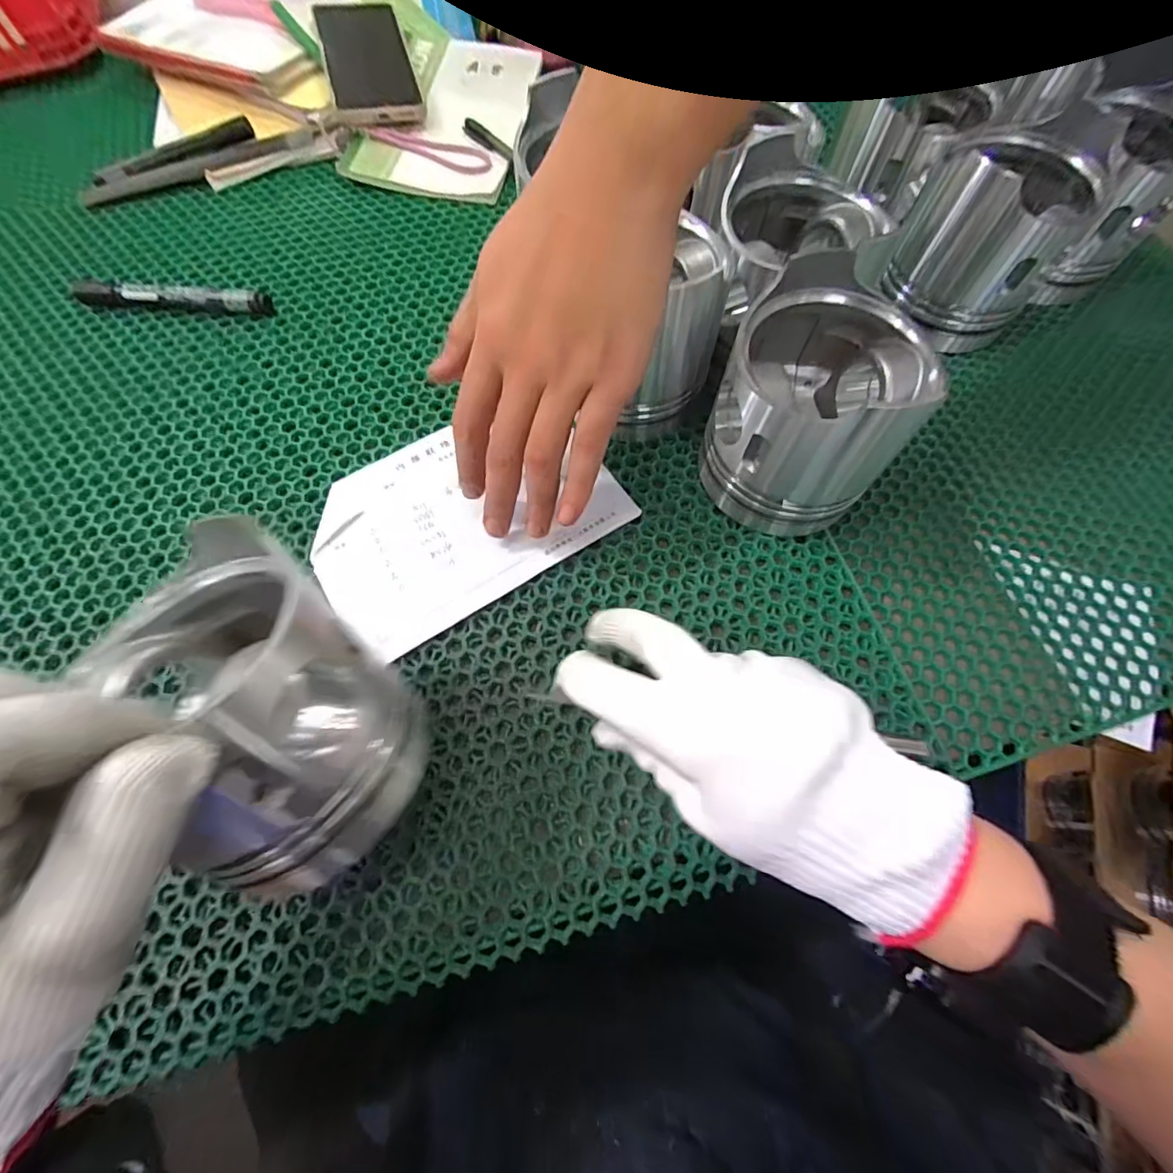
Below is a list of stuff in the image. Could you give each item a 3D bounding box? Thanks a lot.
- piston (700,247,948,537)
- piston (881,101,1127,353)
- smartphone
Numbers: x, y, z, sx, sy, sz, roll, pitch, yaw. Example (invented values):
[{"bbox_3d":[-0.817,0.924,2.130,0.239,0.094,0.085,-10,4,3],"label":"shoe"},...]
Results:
[{"bbox_3d":[0.130,-0.101,0.296,0.104,0.101,0.094,13,68,6],"label":"piston"},{"bbox_3d":[0.283,-0.250,0.359,0.099,0.103,0.099,41,73,16],"label":"piston"},{"bbox_3d":[-0.200,-0.484,0.475,0.080,0.007,0.157,-11,74,-12],"label":"smartphone"}]

